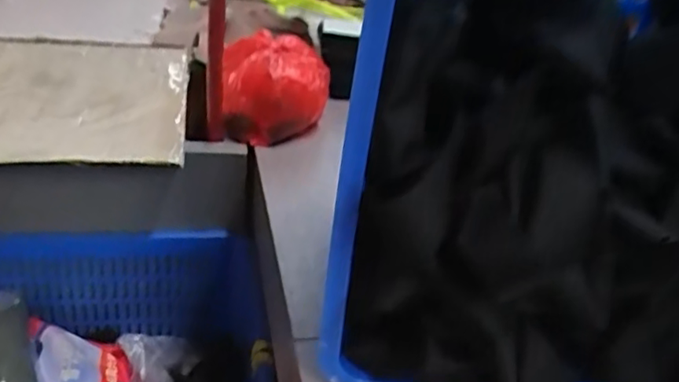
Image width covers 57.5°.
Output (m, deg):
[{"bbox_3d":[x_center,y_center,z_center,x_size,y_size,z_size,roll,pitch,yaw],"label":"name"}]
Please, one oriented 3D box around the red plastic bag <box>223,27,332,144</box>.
[{"bbox_3d":[-0.100,-0.157,0.988,0.163,0.134,0.173,4,30,-5],"label":"red plastic bag"}]

